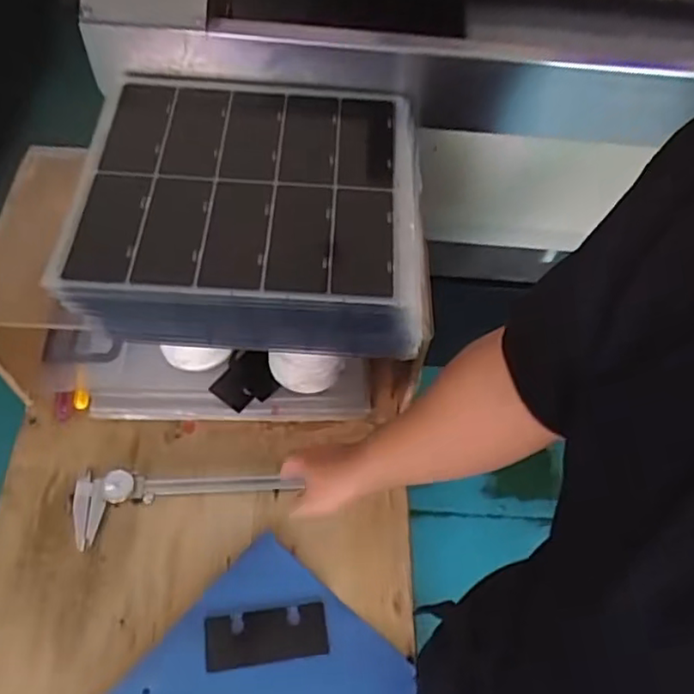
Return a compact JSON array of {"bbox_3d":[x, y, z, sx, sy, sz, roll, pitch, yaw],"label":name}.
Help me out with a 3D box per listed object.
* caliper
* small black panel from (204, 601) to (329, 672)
[{"bbox_3d":[-0.189,0.180,0.749,0.256,0.022,0.081,-4,58,-7],"label":"caliper"},{"bbox_3d":[-0.087,0.314,0.685,0.129,0.007,0.054,-5,58,-8],"label":"small black panel"}]

